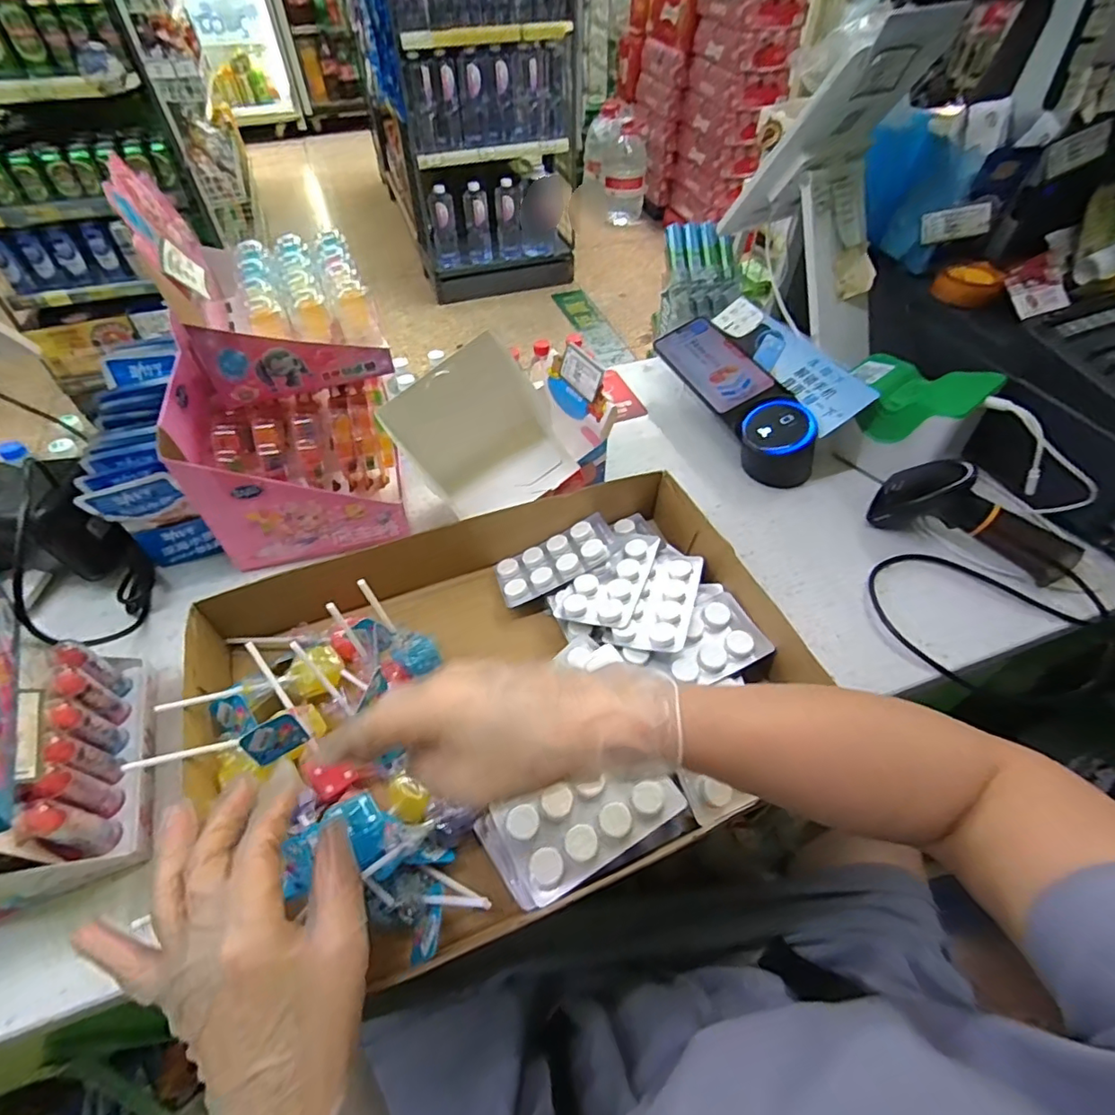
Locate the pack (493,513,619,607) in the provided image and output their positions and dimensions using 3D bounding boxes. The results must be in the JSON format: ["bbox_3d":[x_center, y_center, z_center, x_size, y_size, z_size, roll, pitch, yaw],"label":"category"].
[{"bbox_3d":[-0.002,0.001,0.502,0.110,0.013,0.051,-27,50,-1],"label":"pack"}]

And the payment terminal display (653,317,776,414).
[{"bbox_3d":[0.178,-0.230,0.653,0.076,0.009,0.167,-29,53,4],"label":"payment terminal display"}]

